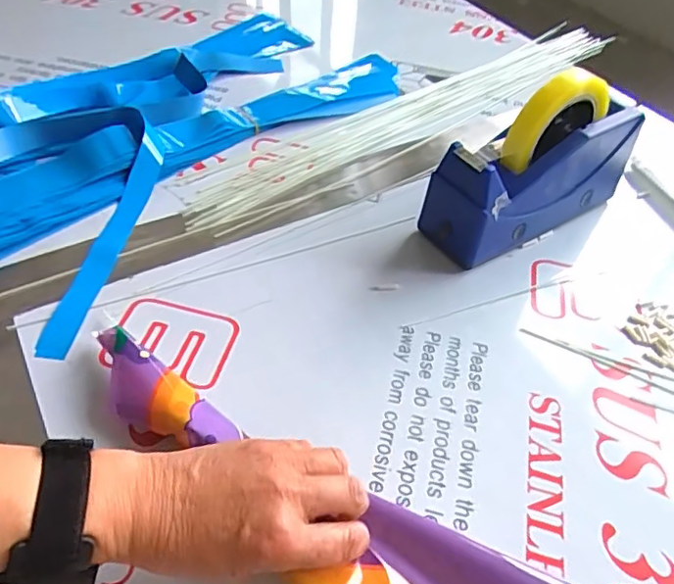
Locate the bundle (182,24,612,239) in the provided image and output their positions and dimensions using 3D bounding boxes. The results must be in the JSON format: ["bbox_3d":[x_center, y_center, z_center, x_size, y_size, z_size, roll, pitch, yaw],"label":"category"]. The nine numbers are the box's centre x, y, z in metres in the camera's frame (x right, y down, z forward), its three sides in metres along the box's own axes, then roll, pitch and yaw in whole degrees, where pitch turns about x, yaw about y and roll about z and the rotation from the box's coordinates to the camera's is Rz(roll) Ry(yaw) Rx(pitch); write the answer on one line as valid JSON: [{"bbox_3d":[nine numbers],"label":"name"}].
[{"bbox_3d":[0.115,-0.215,0.683,0.646,0.014,0.077,-32,57,-29],"label":"bundle"}]

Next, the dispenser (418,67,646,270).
[{"bbox_3d":[0.173,-0.115,0.510,0.196,0.133,0.069,-26,54,-25],"label":"dispenser"}]

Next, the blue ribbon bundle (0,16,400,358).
[{"bbox_3d":[-0.184,-0.181,0.611,0.332,0.037,0.572,33,54,24],"label":"blue ribbon bundle"}]

